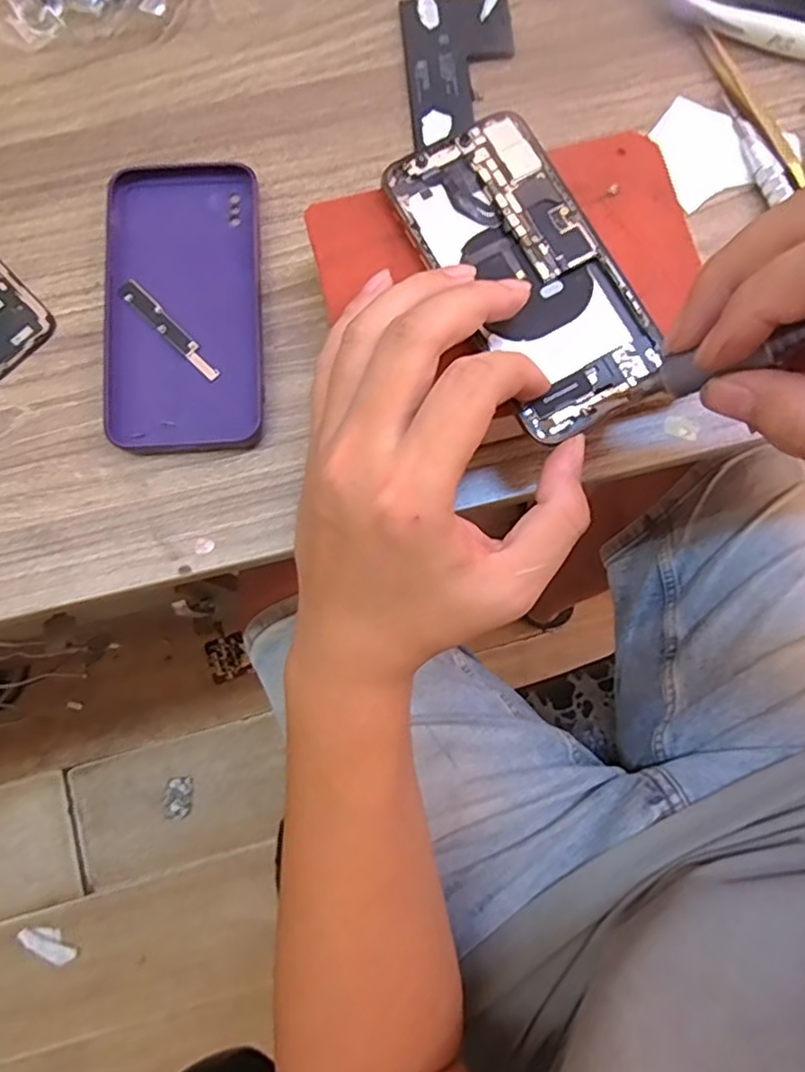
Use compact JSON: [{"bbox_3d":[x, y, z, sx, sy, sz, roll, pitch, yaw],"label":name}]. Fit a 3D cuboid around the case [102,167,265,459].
[{"bbox_3d":[-0.106,-0.113,0.308,0.073,0.010,0.145,-4,79,2],"label":"case"}]

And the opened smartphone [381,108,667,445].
[{"bbox_3d":[0.053,-0.112,0.270,0.067,0.008,0.137,-30,82,-4],"label":"opened smartphone"}]

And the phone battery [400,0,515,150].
[{"bbox_3d":[0.031,-0.247,0.334,0.056,0.007,0.089,-6,79,2],"label":"phone battery"}]

